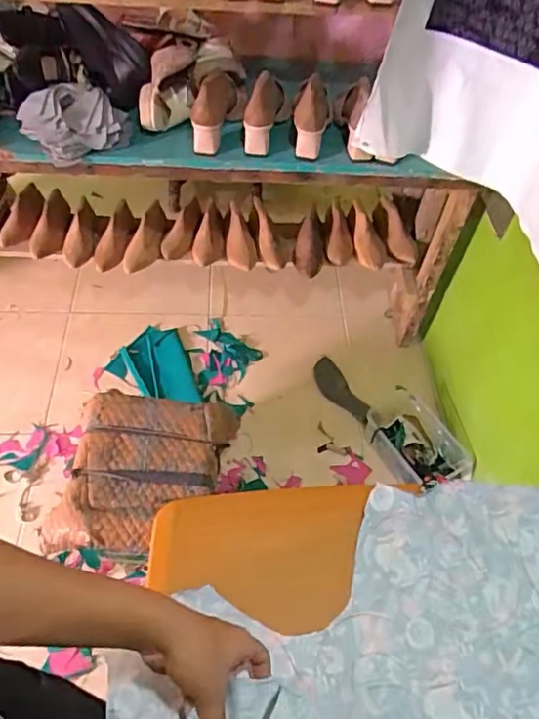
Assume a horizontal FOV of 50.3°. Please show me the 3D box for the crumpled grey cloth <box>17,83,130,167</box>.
[{"bbox_3d":[-0.375,-0.458,1.107,0.197,0.073,0.143,-17,57,-17],"label":"crumpled grey cloth"}]

